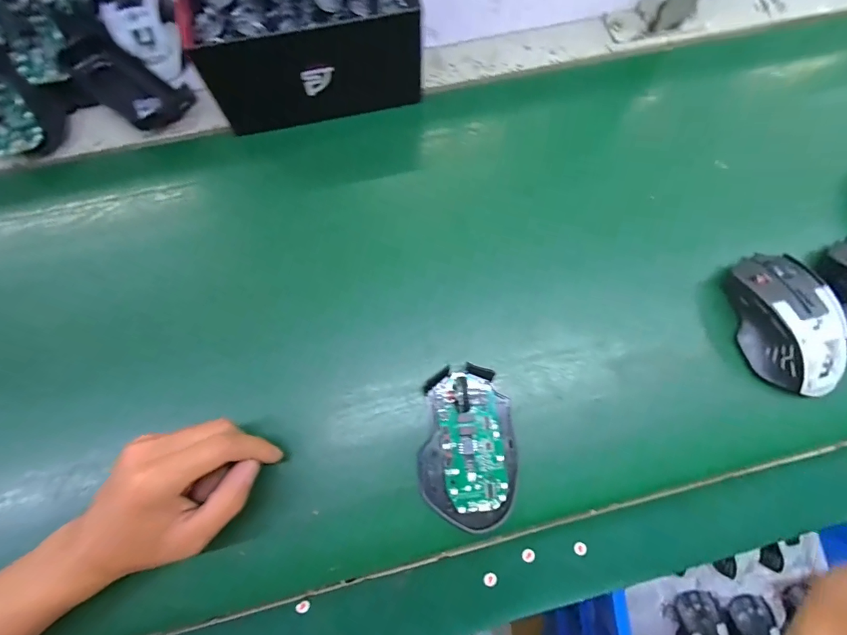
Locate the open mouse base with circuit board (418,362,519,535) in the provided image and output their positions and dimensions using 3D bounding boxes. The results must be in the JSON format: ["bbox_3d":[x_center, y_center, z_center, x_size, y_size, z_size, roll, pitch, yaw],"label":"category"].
[{"bbox_3d":[0.035,0.097,0.302,0.072,0.018,0.115,4,75,1],"label":"open mouse base with circuit board"}]

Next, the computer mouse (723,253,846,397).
[{"bbox_3d":[0.292,0.004,0.322,0.064,0.038,0.117,-9,75,-3],"label":"computer mouse"}]

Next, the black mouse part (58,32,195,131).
[{"bbox_3d":[-0.289,-0.230,0.385,0.124,0.026,0.062,36,78,9],"label":"black mouse part"}]

